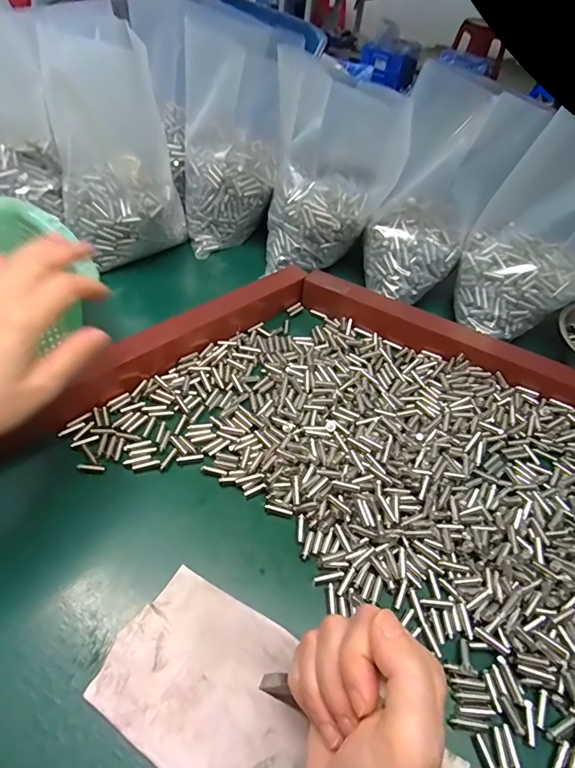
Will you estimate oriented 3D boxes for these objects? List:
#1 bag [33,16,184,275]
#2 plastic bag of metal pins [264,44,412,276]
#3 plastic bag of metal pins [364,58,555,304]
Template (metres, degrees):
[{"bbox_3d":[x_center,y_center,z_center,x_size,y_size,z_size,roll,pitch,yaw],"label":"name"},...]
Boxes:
[{"bbox_3d":[-0.186,-0.247,0.470,0.124,0.198,0.118,-17,54,-19],"label":"bag"},{"bbox_3d":[0.046,-0.229,0.487,0.123,0.183,0.088,-1,50,-7],"label":"plastic bag of metal pins"},{"bbox_3d":[0.156,-0.188,0.457,0.122,0.197,0.116,18,50,9],"label":"plastic bag of metal pins"}]

